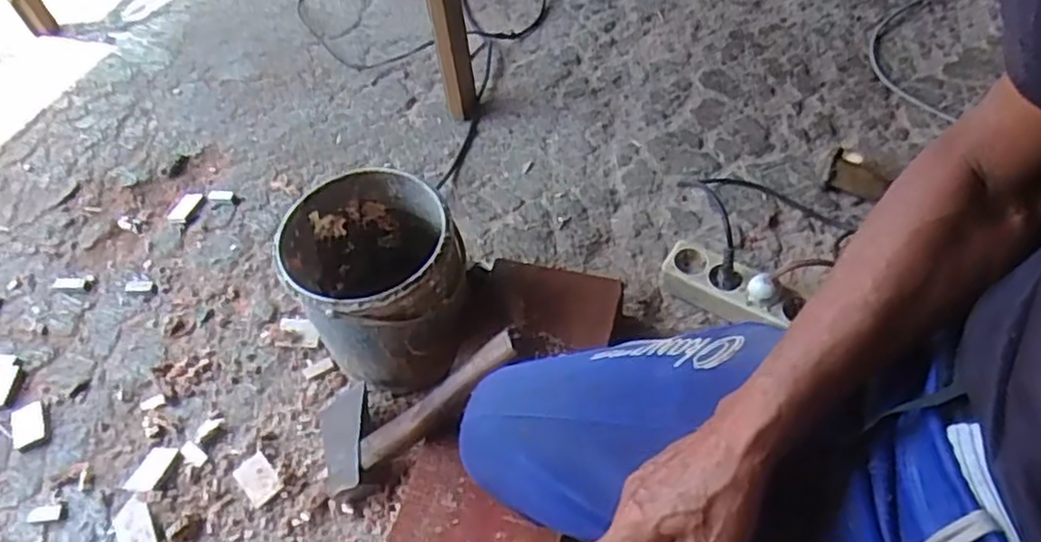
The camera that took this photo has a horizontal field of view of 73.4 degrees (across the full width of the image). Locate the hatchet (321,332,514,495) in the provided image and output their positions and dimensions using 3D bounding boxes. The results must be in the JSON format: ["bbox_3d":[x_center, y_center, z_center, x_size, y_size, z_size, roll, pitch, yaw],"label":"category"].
[{"bbox_3d":[-0.109,0.132,0.705,0.288,0.033,0.124,-32,48,29],"label":"hatchet"}]

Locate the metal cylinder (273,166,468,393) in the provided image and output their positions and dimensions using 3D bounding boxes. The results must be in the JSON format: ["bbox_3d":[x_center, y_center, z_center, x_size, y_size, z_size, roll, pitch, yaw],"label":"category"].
[{"bbox_3d":[-0.151,0.015,0.776,0.172,0.186,0.177,-20,55,-8],"label":"metal cylinder"}]

